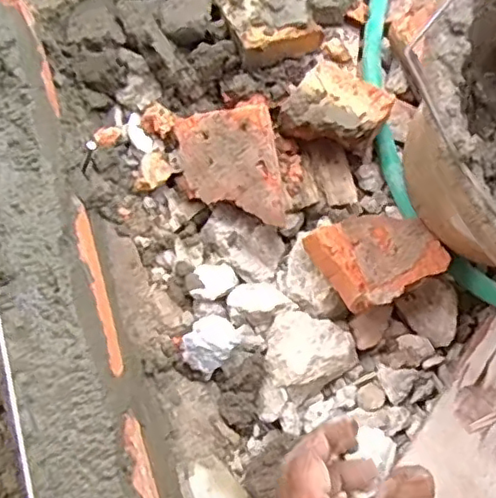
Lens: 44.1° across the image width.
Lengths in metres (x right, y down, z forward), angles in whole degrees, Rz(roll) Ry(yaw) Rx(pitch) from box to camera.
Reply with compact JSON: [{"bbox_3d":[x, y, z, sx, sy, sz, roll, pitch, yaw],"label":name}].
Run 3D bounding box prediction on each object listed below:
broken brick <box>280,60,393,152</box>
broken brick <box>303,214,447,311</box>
[{"bbox_3d":[0.077,-0.120,0.537,0.080,0.042,0.067,34,73,10],"label":"broken brick"},{"bbox_3d":[0.103,0.005,0.498,0.086,0.053,0.081,-29,74,-11],"label":"broken brick"}]

